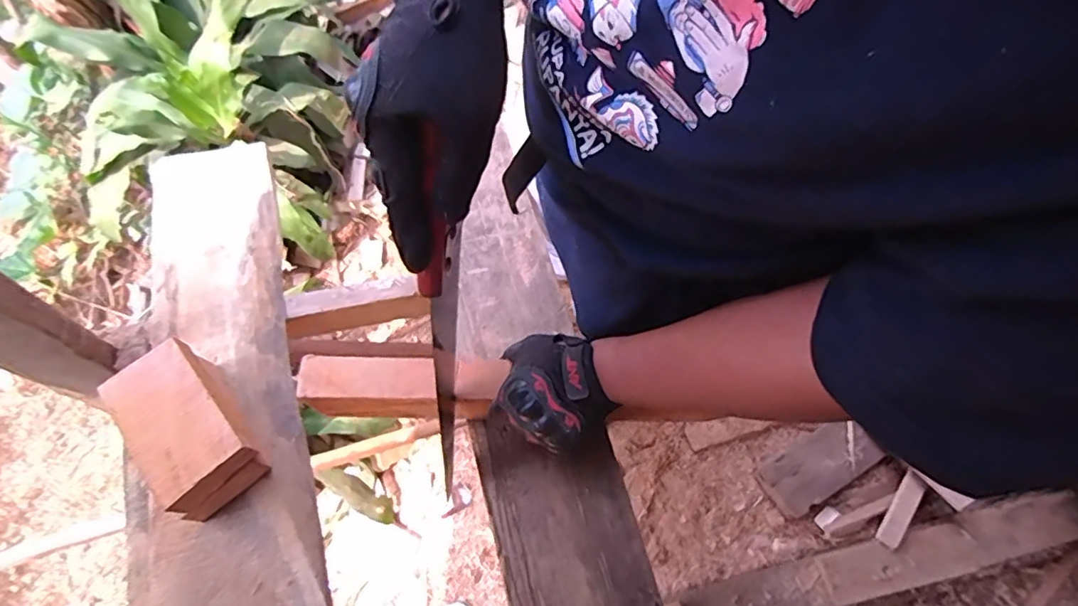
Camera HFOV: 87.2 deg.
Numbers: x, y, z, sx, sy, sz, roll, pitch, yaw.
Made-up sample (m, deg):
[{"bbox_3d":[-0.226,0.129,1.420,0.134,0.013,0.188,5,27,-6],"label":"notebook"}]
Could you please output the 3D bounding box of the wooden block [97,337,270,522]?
[{"bbox_3d":[-0.370,0.131,0.600,0.094,0.078,0.162,-39,73,-15],"label":"wooden block"}]

